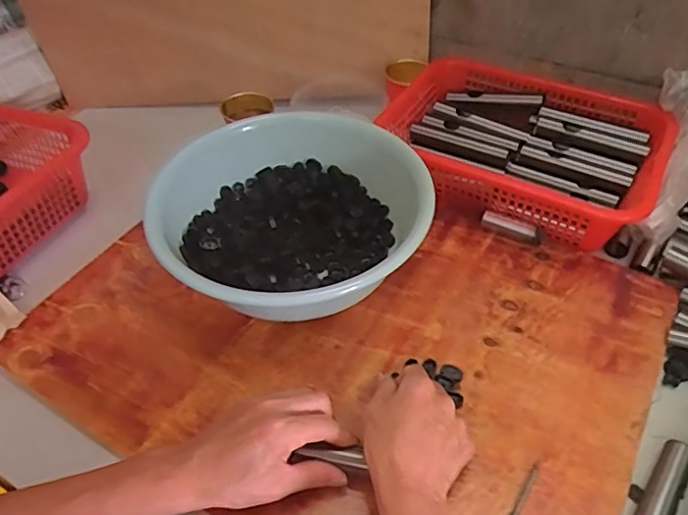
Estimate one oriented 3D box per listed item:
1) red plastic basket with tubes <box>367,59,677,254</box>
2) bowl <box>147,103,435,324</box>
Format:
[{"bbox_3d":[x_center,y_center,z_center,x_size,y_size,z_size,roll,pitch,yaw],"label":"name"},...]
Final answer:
[{"bbox_3d":[0.234,-0.148,0.734,0.337,0.078,0.245,20,52,21],"label":"red plastic basket with tubes"},{"bbox_3d":[-0.057,-0.042,0.620,0.280,0.096,0.288,-2,48,2],"label":"bowl"}]

